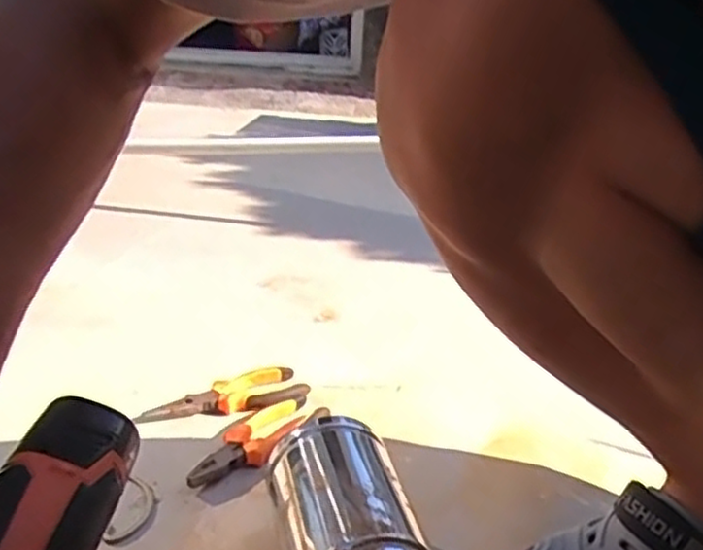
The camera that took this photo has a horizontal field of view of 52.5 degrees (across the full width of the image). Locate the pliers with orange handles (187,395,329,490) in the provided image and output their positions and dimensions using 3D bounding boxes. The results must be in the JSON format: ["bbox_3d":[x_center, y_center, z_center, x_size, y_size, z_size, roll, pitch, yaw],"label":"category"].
[{"bbox_3d":[-0.087,0.151,0.654,0.050,0.016,0.161,19,26,35],"label":"pliers with orange handles"}]

